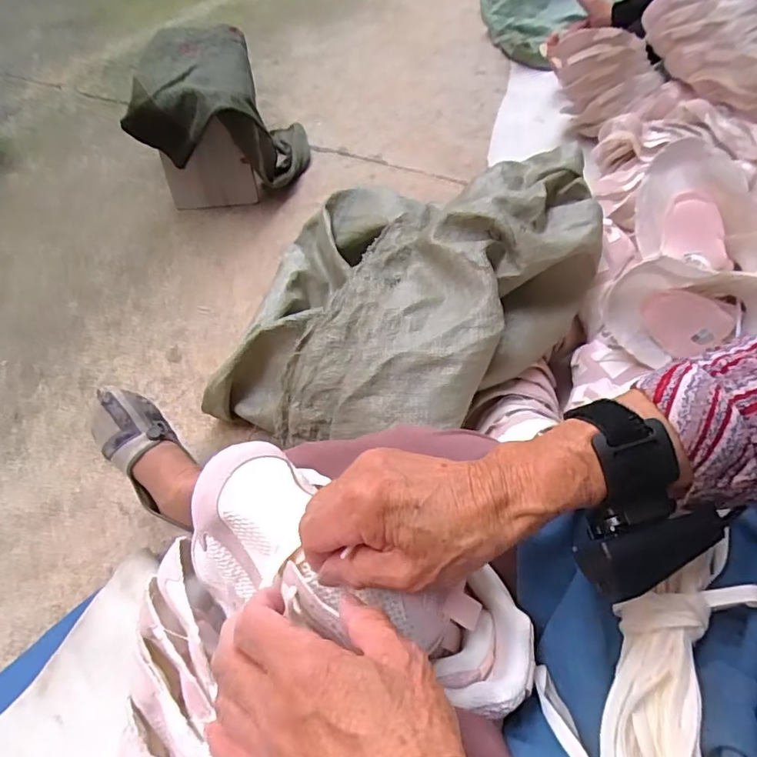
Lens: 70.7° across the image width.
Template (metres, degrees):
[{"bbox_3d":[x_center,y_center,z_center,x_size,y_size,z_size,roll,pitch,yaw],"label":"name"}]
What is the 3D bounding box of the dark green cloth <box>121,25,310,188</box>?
[{"bbox_3d":[-0.342,-0.600,1.225,0.335,0.270,0.375,-3,54,-4],"label":"dark green cloth"}]

